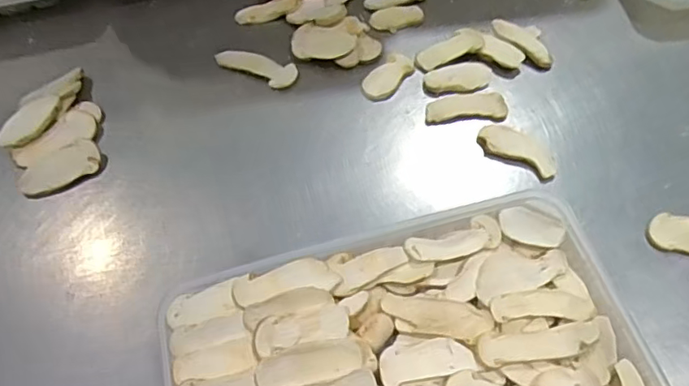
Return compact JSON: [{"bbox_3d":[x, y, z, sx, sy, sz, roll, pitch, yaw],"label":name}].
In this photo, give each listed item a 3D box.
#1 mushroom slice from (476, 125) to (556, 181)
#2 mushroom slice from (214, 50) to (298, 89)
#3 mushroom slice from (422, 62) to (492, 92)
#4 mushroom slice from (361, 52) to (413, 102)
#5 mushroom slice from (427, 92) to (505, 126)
[{"bbox_3d":[0.113,-0.029,0.351,0.052,0.004,0.024,28,64,17],"label":"mushroom slice"},{"bbox_3d":[-0.064,-0.091,0.389,0.061,0.004,0.022,15,61,10],"label":"mushroom slice"},{"bbox_3d":[0.081,-0.082,0.382,0.048,0.004,0.021,-9,60,-4],"label":"mushroom slice"},{"bbox_3d":[0.031,-0.084,0.387,0.024,0.004,0.045,37,67,20],"label":"mushroom slice"},{"bbox_3d":[0.083,-0.059,0.369,0.055,0.004,0.023,-6,60,-2],"label":"mushroom slice"}]

